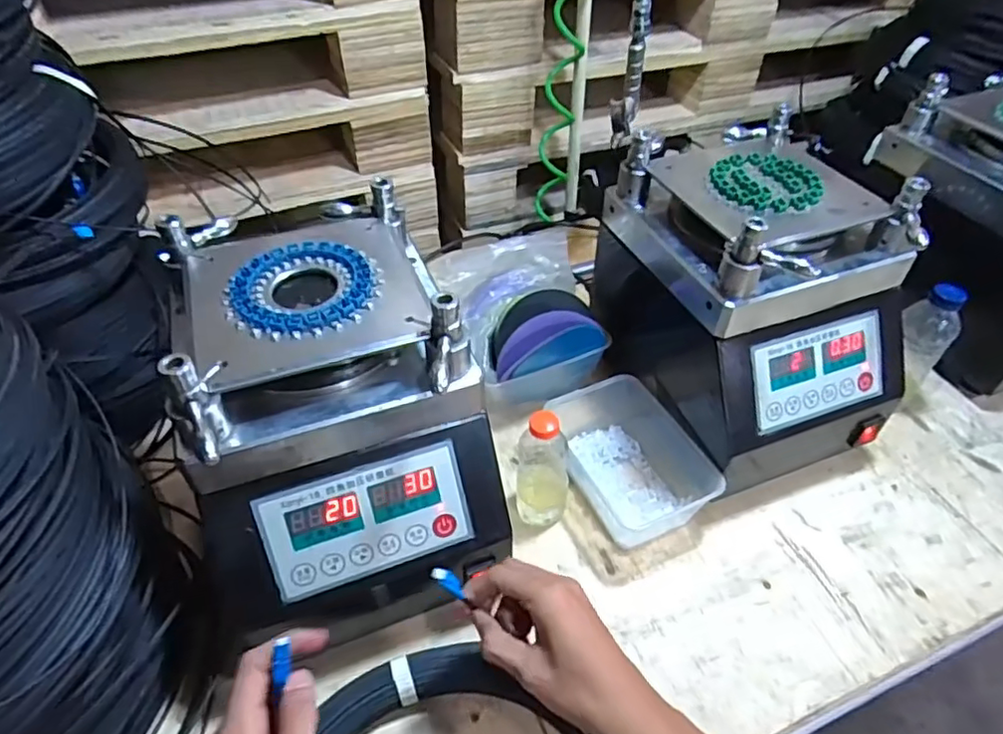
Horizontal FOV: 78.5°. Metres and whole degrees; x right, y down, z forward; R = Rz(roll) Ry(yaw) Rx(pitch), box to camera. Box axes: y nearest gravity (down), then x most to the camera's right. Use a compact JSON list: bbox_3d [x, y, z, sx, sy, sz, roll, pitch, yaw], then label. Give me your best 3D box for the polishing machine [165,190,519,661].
[{"bbox_3d":[-0.140,0.047,0.534,0.216,0.257,0.266,-16,48,-15],"label":"polishing machine"}]

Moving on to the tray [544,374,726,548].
[{"bbox_3d":[0.123,0.090,0.651,0.117,0.067,0.192,-19,49,-18],"label":"tray"}]

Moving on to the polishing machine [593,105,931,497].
[{"bbox_3d":[0.258,-0.061,0.654,0.209,0.287,0.269,-15,48,-15],"label":"polishing machine"}]

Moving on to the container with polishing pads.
[{"bbox_3d":[0.027,-0.053,0.731,0.164,0.137,0.149,-22,50,-20],"label":"container with polishing pads"}]

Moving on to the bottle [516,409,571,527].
[{"bbox_3d":[0.042,0.099,0.599,0.053,0.143,0.045,5,46,4],"label":"bottle"}]

